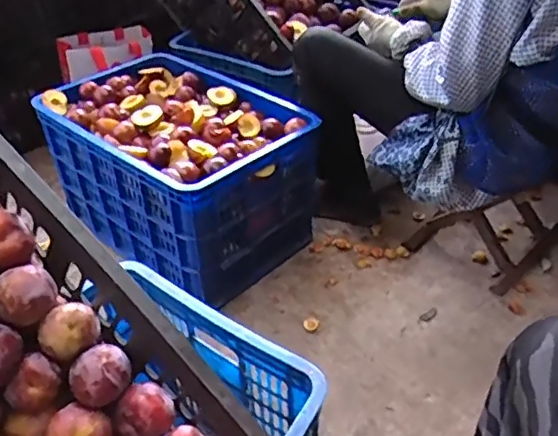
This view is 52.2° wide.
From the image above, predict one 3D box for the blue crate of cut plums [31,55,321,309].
[{"bbox_3d":[-0.216,-0.119,1.278,0.539,0.290,0.389,29,48,31],"label":"blue crate of cut plums"}]

